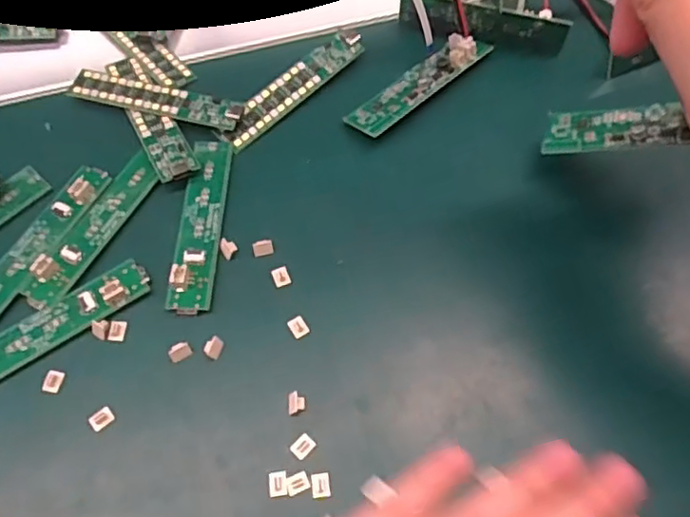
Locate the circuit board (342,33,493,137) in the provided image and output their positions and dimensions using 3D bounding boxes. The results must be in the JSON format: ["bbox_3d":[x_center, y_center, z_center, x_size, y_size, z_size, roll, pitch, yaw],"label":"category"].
[{"bbox_3d":[0.035,-0.084,0.300,0.081,0.009,0.020,-40,68,-18],"label":"circuit board"}]

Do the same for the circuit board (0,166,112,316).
[{"bbox_3d":[-0.128,-0.006,0.262,0.019,0.006,0.082,24,65,13],"label":"circuit board"}]

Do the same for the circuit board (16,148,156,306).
[{"bbox_3d":[-0.105,-0.013,0.265,0.018,0.005,0.076,26,65,14],"label":"circuit board"}]

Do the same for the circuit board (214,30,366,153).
[{"bbox_3d":[-0.025,-0.081,0.299,0.081,0.008,0.016,-40,68,-19],"label":"circuit board"}]

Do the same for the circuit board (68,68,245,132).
[{"bbox_3d":[-0.087,-0.074,0.296,0.081,0.007,0.018,13,63,7],"label":"circuit board"}]

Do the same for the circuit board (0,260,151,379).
[{"bbox_3d":[-0.116,0.026,0.246,0.082,0.006,0.017,-31,66,-15],"label":"circuit board"}]

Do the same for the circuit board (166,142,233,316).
[{"bbox_3d":[-0.062,-0.017,0.269,0.019,0.006,0.083,2,62,2],"label":"circuit board"}]

